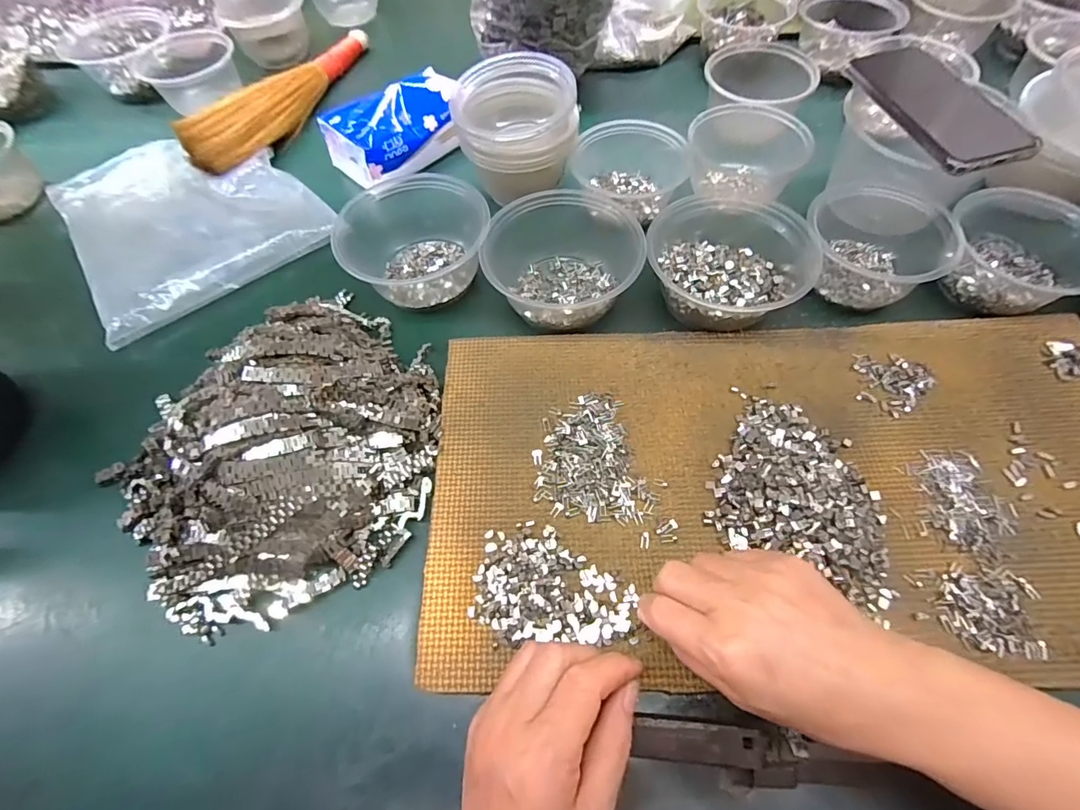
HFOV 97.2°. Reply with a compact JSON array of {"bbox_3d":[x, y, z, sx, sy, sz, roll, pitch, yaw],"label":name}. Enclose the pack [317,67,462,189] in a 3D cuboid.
[{"bbox_3d":[-0.152,-0.299,0.517,0.147,0.057,0.074,-28,64,-11],"label":"pack"}]

